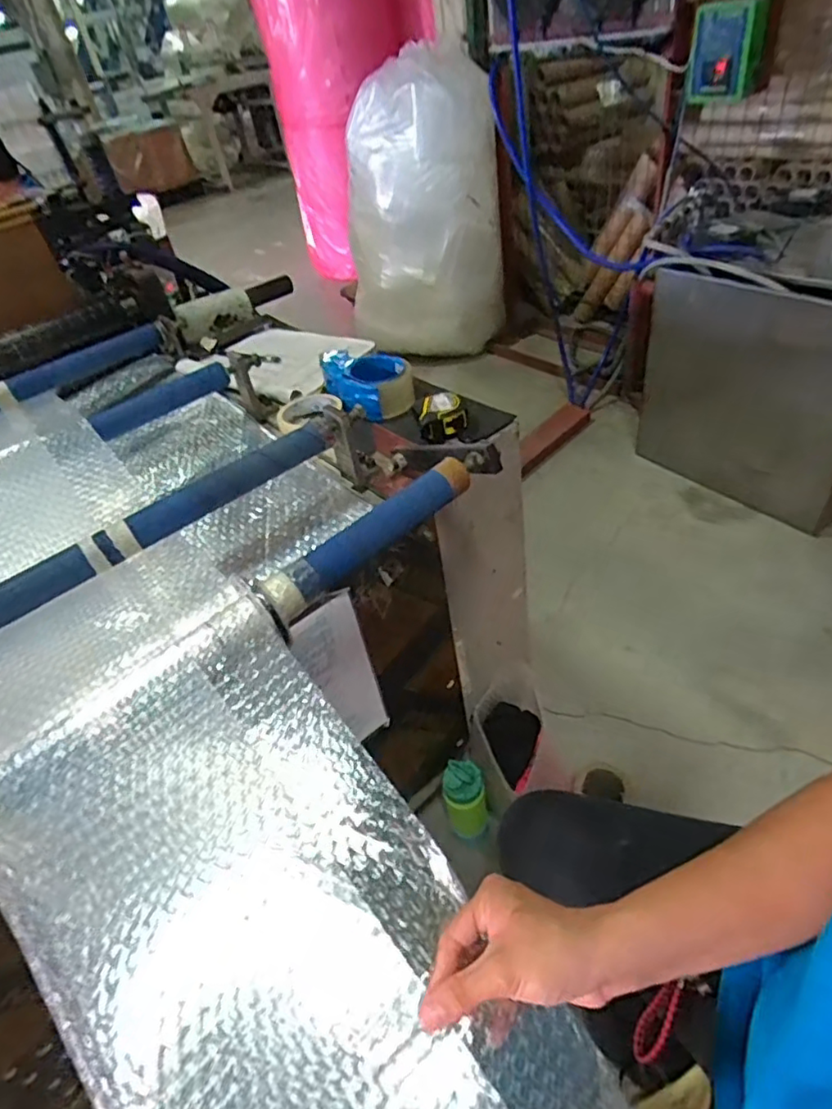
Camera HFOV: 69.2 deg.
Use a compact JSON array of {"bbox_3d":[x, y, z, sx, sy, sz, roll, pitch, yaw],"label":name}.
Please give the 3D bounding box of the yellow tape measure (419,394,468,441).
[{"bbox_3d":[0.035,-0.184,0.793,0.059,0.033,0.067,-10,42,1],"label":"yellow tape measure"}]

